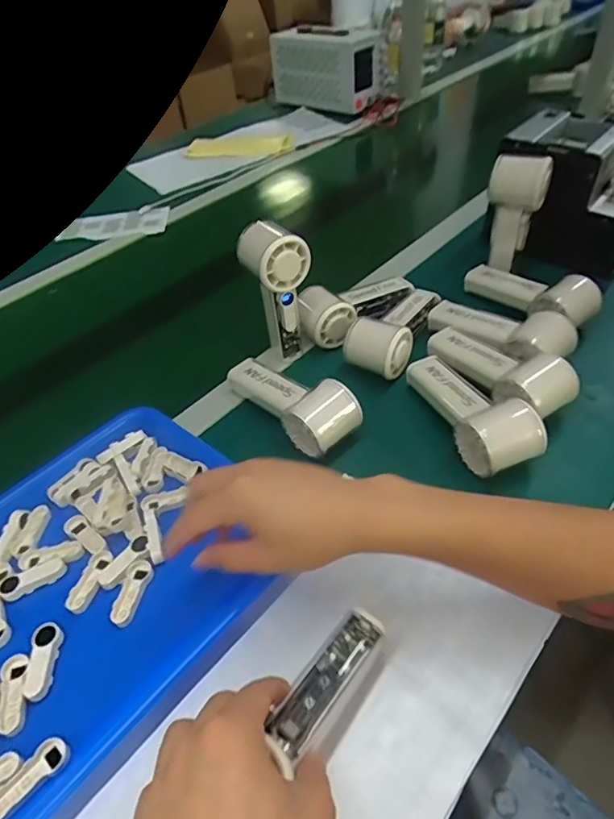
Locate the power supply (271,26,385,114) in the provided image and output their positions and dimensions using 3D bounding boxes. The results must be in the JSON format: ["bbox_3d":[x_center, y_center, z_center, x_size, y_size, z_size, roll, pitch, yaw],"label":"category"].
[{"bbox_3d":[0.050,-0.818,1.249,0.259,0.156,0.124,31,55,30],"label":"power supply"}]

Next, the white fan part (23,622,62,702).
[{"bbox_3d":[-0.188,0.179,0.368,0.019,0.006,0.051,-9,45,-5],"label":"white fan part"}]

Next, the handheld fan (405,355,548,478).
[{"bbox_3d":[0.154,-0.003,0.489,0.061,0.068,0.158,-15,46,-11],"label":"handheld fan"}]

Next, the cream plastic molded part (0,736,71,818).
[{"bbox_3d":[-0.172,0.227,0.318,0.019,0.005,0.051,32,55,30],"label":"cream plastic molded part"}]

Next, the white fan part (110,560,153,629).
[{"bbox_3d":[-0.137,0.142,0.401,0.020,0.006,0.050,6,46,10],"label":"white fan part"}]

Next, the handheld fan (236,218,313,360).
[{"bbox_3d":[-0.036,-0.128,0.557,0.053,0.140,0.066,-26,49,-21],"label":"handheld fan"}]

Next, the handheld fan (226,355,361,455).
[{"bbox_3d":[-0.014,-0.014,0.519,0.062,0.055,0.157,-31,51,-25],"label":"handheld fan"}]

